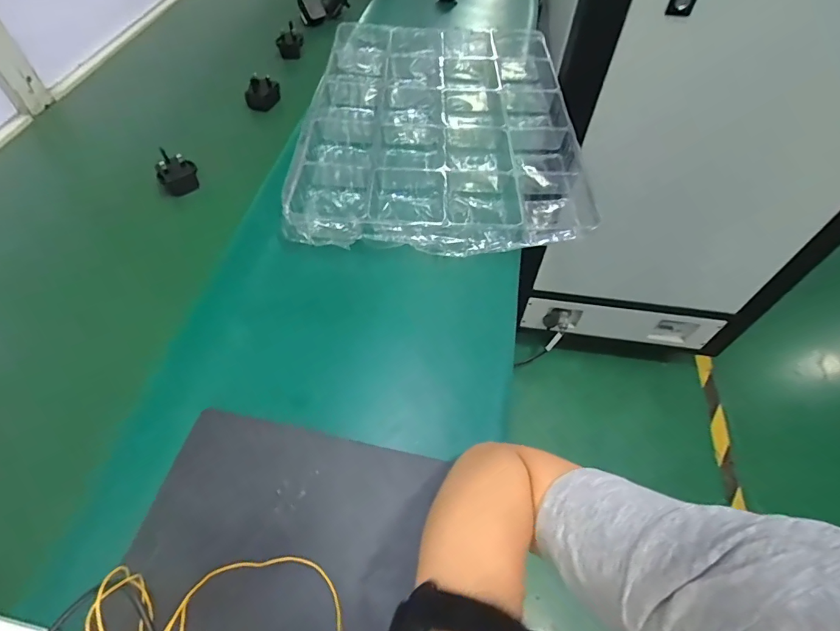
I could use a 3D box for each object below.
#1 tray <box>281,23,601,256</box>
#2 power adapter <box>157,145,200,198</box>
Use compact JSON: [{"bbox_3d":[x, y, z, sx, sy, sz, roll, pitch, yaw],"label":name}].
[{"bbox_3d":[0.032,-0.302,0.664,0.383,0.046,0.552,1,54,-2],"label":"tray"},{"bbox_3d":[-0.316,-0.187,0.580,0.045,0.047,0.034,-31,61,-22],"label":"power adapter"}]

